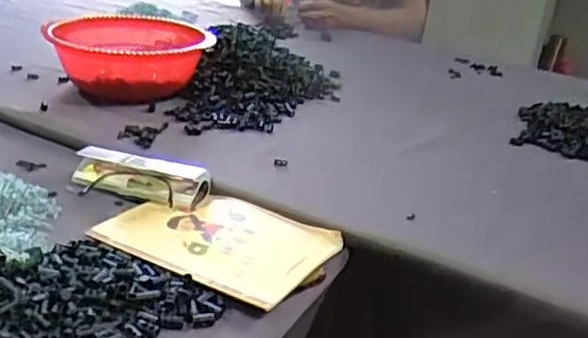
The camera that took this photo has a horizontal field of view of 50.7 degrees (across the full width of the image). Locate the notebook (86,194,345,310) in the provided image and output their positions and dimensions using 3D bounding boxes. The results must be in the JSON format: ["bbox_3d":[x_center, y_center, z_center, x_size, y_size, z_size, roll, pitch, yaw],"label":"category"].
[{"bbox_3d":[-0.073,0.063,0.606,0.204,0.008,0.138,17,28,23],"label":"notebook"}]

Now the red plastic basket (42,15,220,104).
[{"bbox_3d":[-0.246,-0.164,0.946,0.228,0.094,0.237,4,26,-2],"label":"red plastic basket"}]

